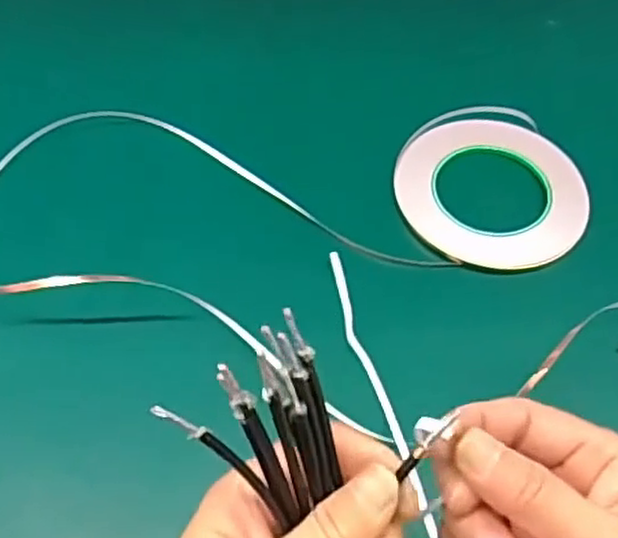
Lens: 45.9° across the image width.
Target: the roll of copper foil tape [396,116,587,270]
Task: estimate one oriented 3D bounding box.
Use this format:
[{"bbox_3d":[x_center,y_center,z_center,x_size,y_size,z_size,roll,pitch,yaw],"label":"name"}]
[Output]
[{"bbox_3d":[0.125,-0.053,0.496,0.127,0.010,0.116,1,57,-2],"label":"roll of copper foil tape"}]

